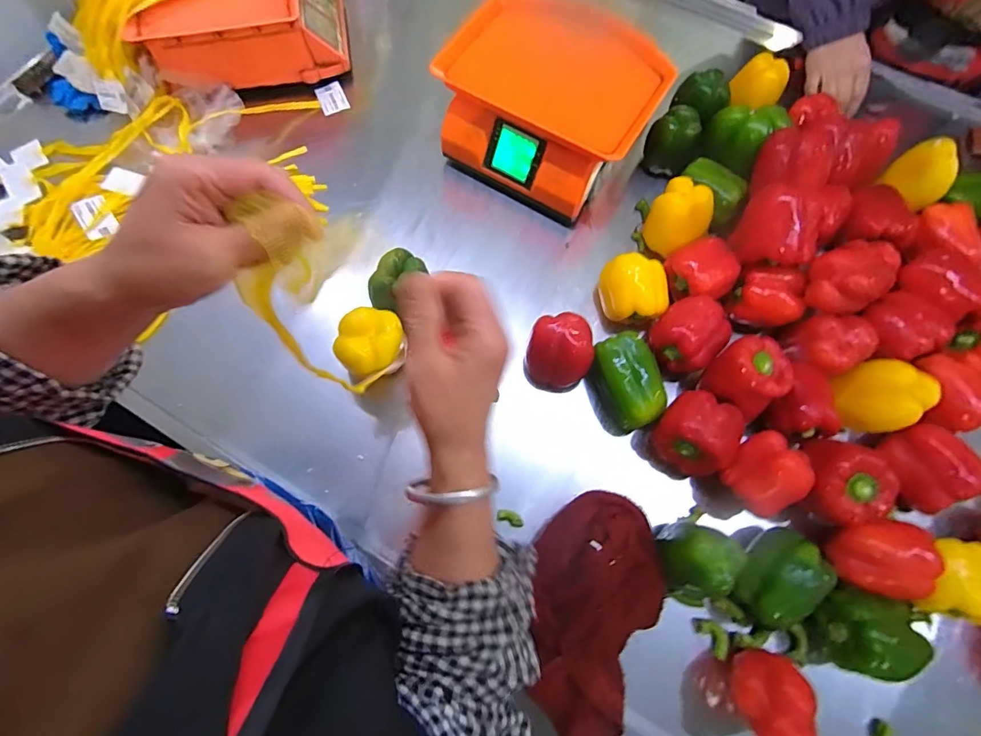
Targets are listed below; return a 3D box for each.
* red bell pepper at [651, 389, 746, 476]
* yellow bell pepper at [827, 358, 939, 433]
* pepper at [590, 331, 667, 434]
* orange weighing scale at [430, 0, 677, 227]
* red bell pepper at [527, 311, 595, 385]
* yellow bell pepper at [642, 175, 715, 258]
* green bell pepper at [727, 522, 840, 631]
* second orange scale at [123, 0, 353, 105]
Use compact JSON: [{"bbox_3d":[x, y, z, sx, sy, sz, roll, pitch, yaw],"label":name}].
[{"bbox_3d":[0.241,0.074,0.527,0.081,0.068,0.079,36,75,11],"label":"red bell pepper"},{"bbox_3d":[0.453,0.032,0.528,0.071,0.064,0.077,0,71,-1],"label":"yellow bell pepper"},{"bbox_3d":[0.167,0.016,0.555,0.063,0.057,0.109,-21,73,-7],"label":"pepper"},{"bbox_3d":[0.081,-0.383,0.648,0.287,0.154,0.235,29,74,9],"label":"orange weighing scale"},{"bbox_3d":[0.087,-0.021,0.563,0.077,0.072,0.074,7,72,2],"label":"red bell pepper"},{"bbox_3d":[0.254,-0.203,0.615,0.077,0.075,0.063,42,76,12],"label":"yellow bell pepper"},{"bbox_3d":[0.307,0.220,0.477,0.097,0.057,0.070,-38,76,-12],"label":"green bell pepper"},{"bbox_3d":[-0.390,-0.583,0.719,0.293,0.139,0.282,-6,72,-3],"label":"second orange scale"}]

